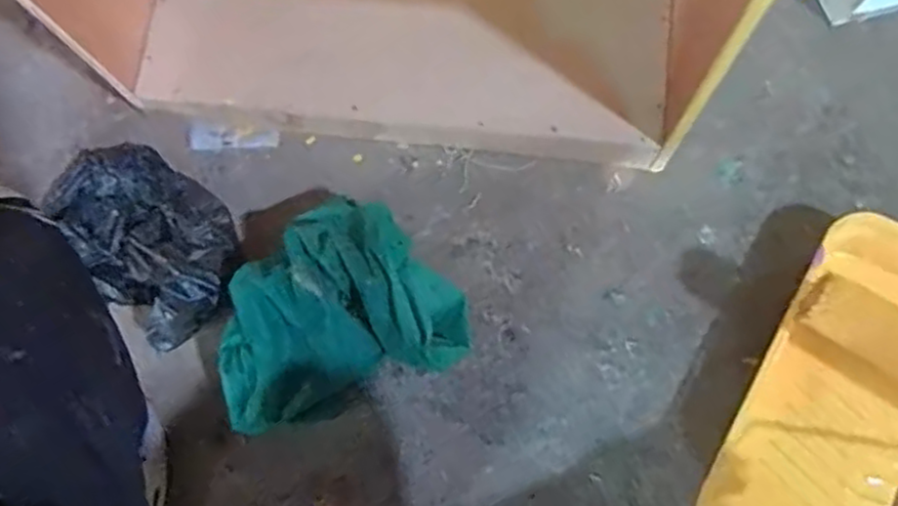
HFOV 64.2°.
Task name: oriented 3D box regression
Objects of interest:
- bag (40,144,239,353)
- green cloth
[{"bbox_3d":[-0.344,-0.022,0.798,0.251,0.086,0.162,35,80,9],"label":"bag"},{"bbox_3d":[-0.125,0.057,0.756,0.262,0.118,0.198,-19,77,-3],"label":"green cloth"}]

